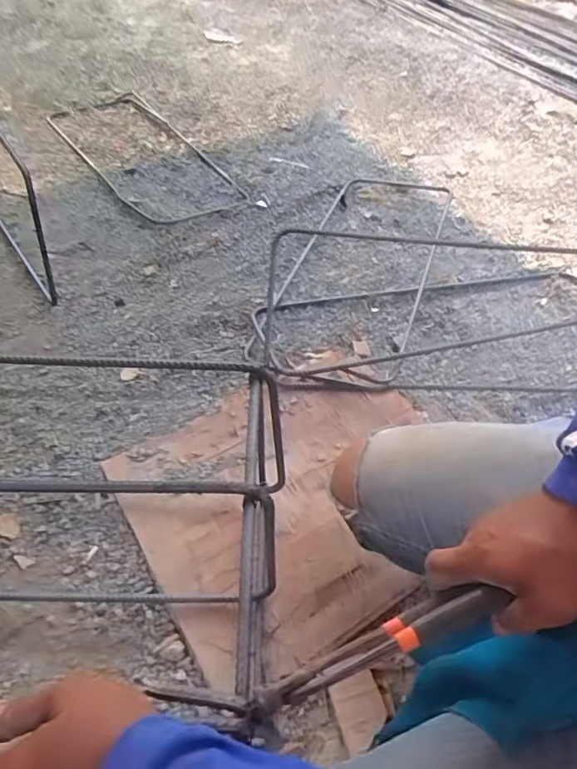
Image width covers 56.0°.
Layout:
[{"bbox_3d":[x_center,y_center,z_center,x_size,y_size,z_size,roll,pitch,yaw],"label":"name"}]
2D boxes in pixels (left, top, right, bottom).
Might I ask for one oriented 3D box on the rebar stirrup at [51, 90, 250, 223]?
[{"bbox_3d":[-0.370,-0.597,1.400,0.301,0.017,0.598,-28,62,-29],"label":"rebar stirrup"}]

